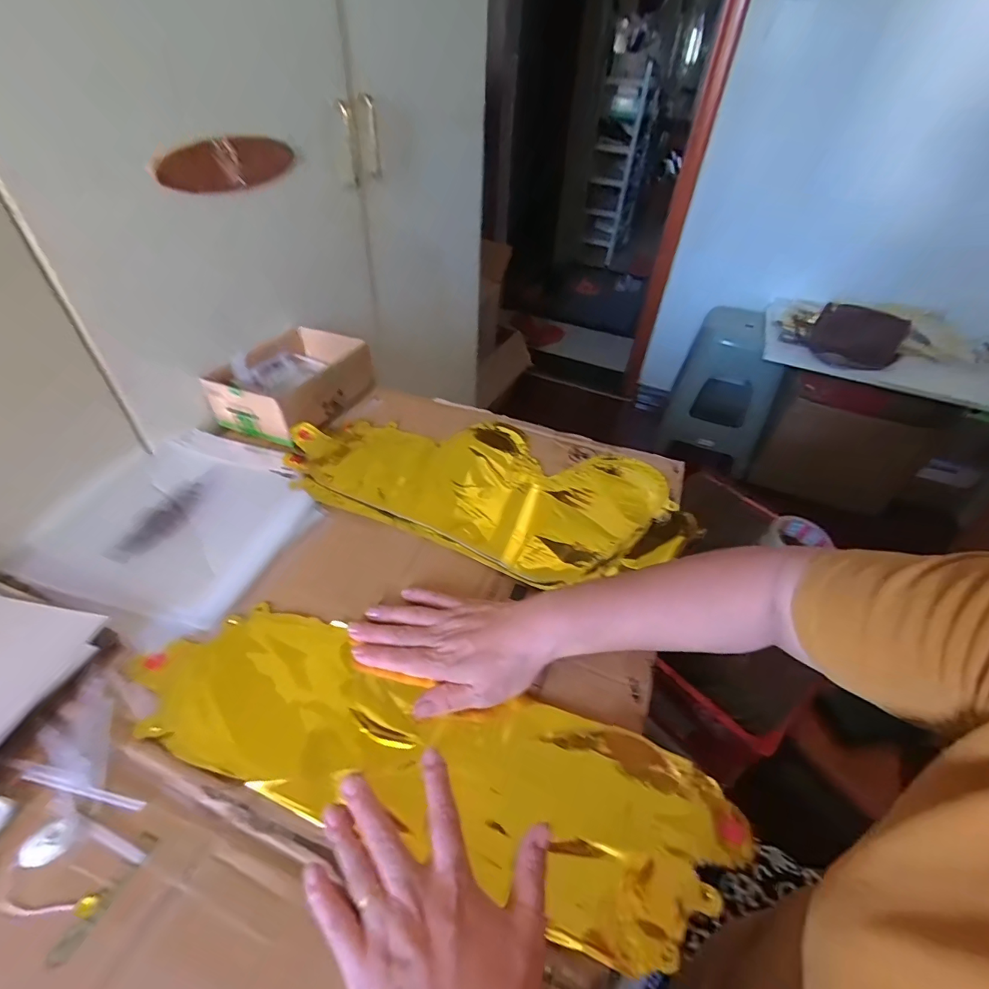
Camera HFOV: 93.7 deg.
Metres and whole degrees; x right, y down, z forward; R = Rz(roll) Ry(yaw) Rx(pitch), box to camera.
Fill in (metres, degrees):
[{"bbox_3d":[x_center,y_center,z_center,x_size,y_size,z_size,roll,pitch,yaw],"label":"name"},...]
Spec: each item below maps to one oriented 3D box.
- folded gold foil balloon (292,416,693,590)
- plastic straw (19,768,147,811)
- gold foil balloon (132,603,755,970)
[{"bbox_3d":[-0.016,-0.017,0.541,0.455,0.021,0.220,15,45,10],"label":"folded gold foil balloon"},{"bbox_3d":[-0.270,0.193,0.303,0.086,0.004,0.006,11,44,6],"label":"plastic straw"},{"bbox_3d":[-0.055,0.188,0.340,0.436,0.017,0.127,15,45,9],"label":"gold foil balloon"}]

